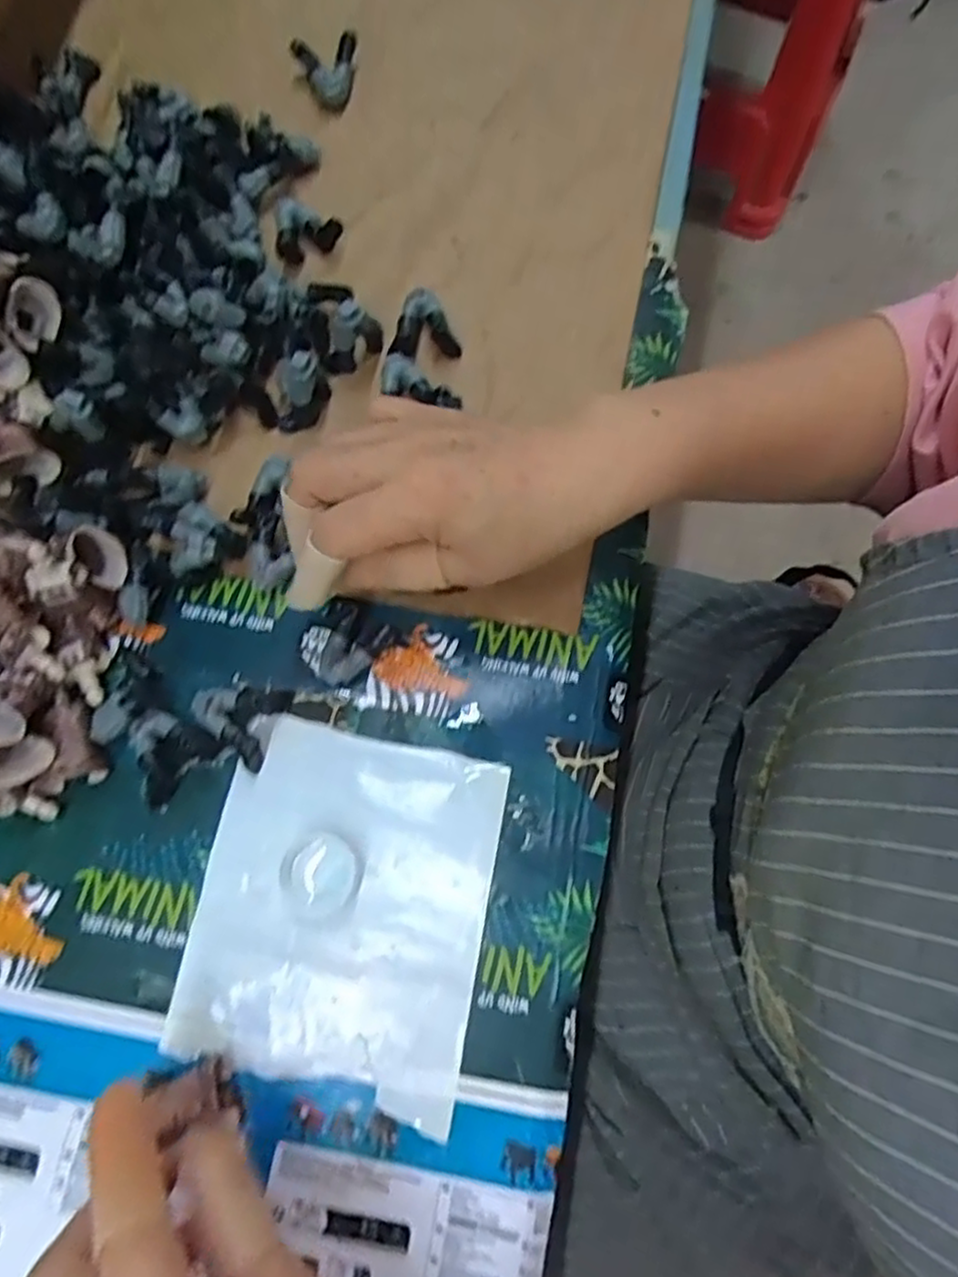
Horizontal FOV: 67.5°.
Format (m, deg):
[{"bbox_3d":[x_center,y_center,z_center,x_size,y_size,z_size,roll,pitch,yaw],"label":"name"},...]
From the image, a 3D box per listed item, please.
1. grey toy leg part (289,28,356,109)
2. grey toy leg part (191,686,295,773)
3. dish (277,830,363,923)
[{"bbox_3d":[-0.089,-0.341,0.432,0.037,0.014,0.044,-14,74,-5],"label":"grey toy leg part"},{"bbox_3d":[-0.110,0.034,0.323,0.037,0.014,0.037,21,75,5],"label":"grey toy leg part"},{"bbox_3d":[-0.067,0.101,0.304,0.032,0.007,0.034,0,74,-1],"label":"dish"}]

